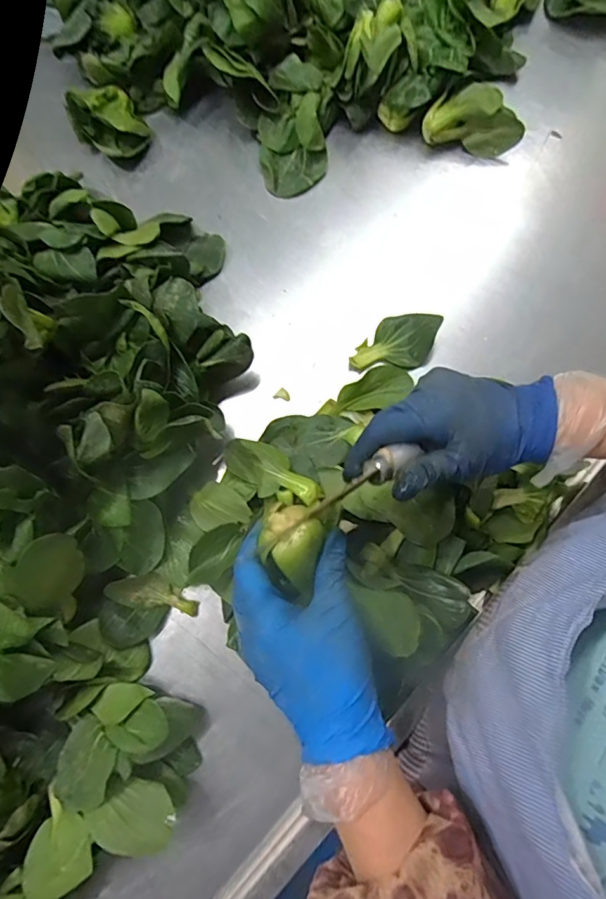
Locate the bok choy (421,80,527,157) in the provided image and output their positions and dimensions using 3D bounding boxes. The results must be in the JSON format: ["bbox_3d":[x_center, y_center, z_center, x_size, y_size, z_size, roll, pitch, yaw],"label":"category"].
[{"bbox_3d":[0.178,-0.340,0.511,0.098,0.046,0.046,17,80,4],"label":"bok choy"}]

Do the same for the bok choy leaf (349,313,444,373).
[{"bbox_3d":[0.092,-0.100,0.484,0.055,0.016,0.087,41,90,7],"label":"bok choy leaf"}]

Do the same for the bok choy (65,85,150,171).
[{"bbox_3d":[-0.205,-0.343,0.519,0.066,0.050,0.079,-33,80,-5],"label":"bok choy"}]

